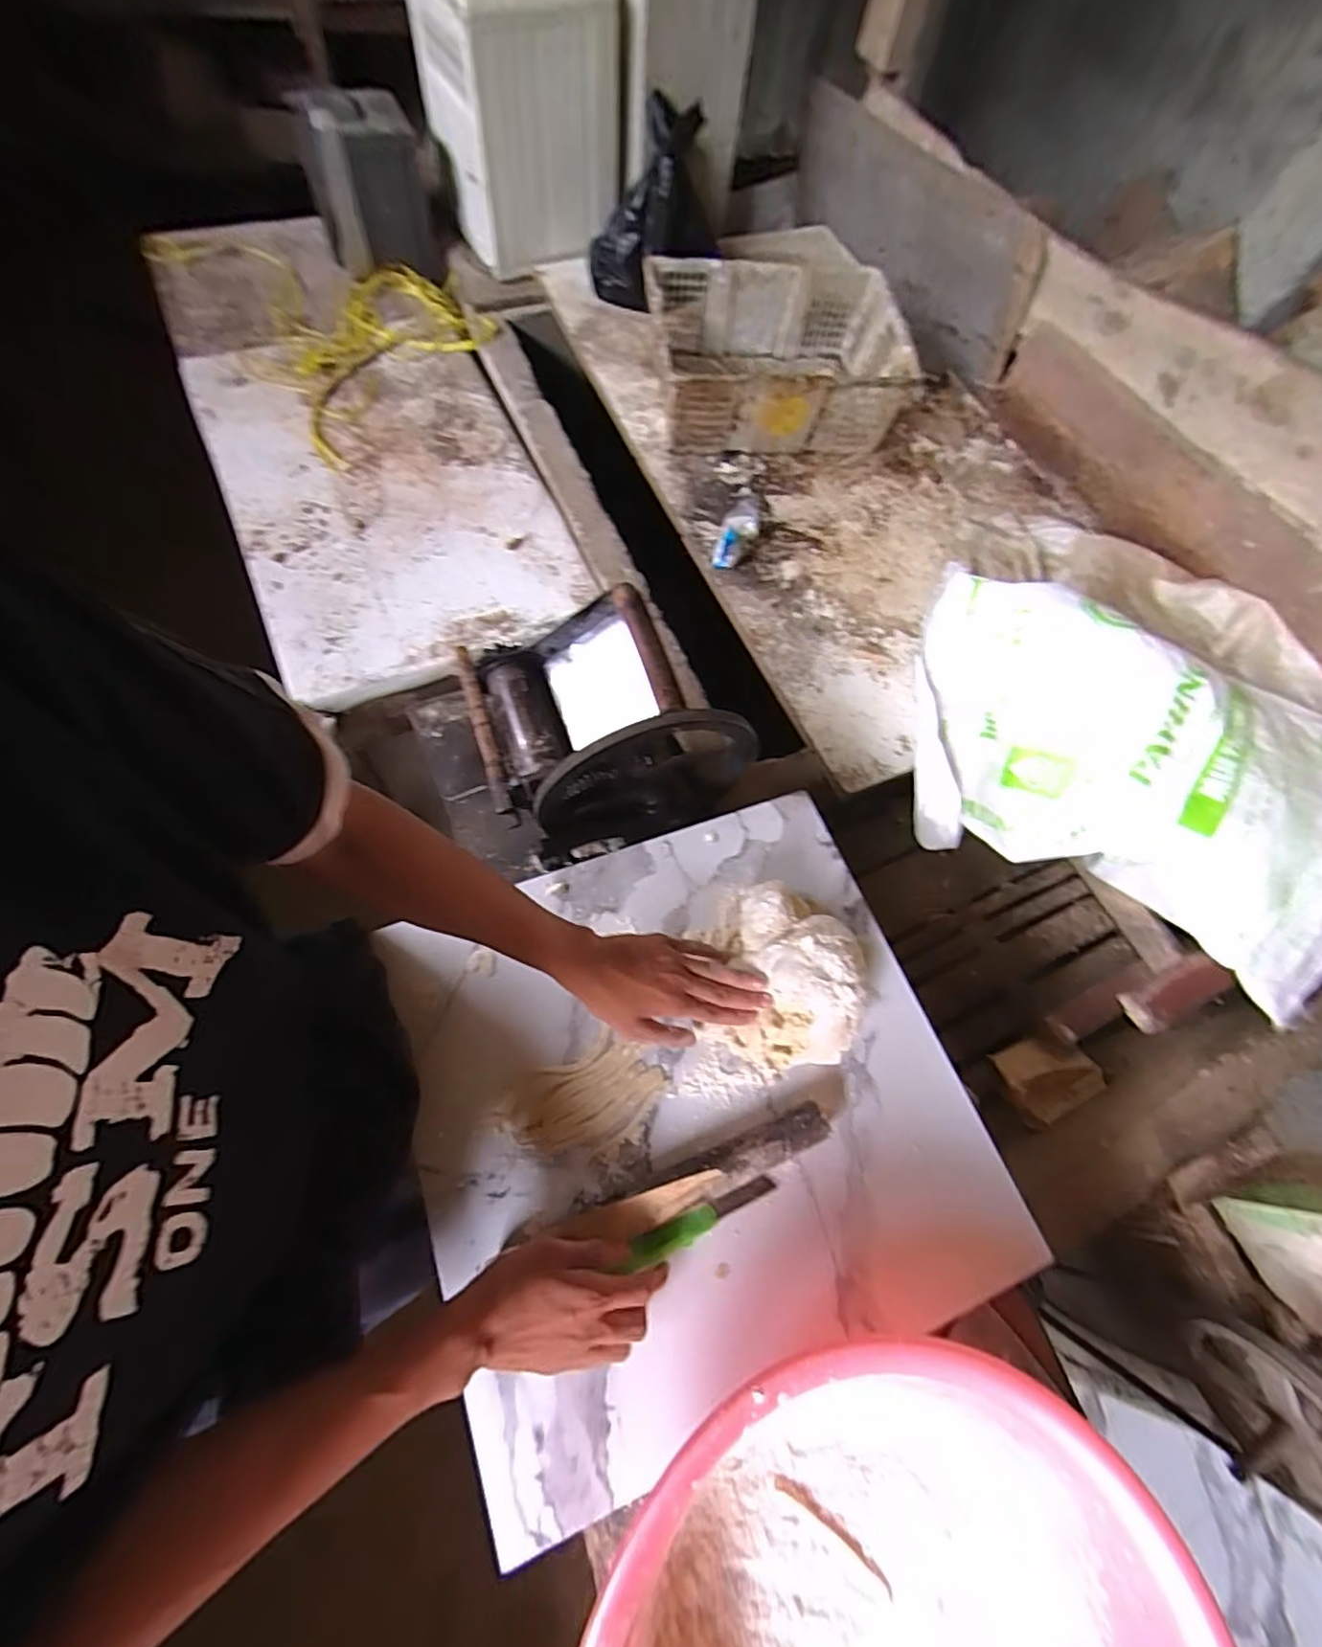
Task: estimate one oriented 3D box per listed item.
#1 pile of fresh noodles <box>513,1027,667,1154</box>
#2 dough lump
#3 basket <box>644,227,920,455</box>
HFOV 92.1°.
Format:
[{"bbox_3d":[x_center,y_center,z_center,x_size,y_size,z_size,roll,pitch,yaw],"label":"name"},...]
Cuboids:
[{"bbox_3d":[-0.066,0.251,0.580,0.125,0.009,0.085,-36,69,-21],"label":"pile of fresh noodles"},{"bbox_3d":[0.116,0.147,0.609,0.152,0.067,0.147,1,61,-3],"label":"dough lump"},{"bbox_3d":[0.223,-0.892,1.228,0.480,0.182,0.337,-6,61,-7],"label":"basket"}]

